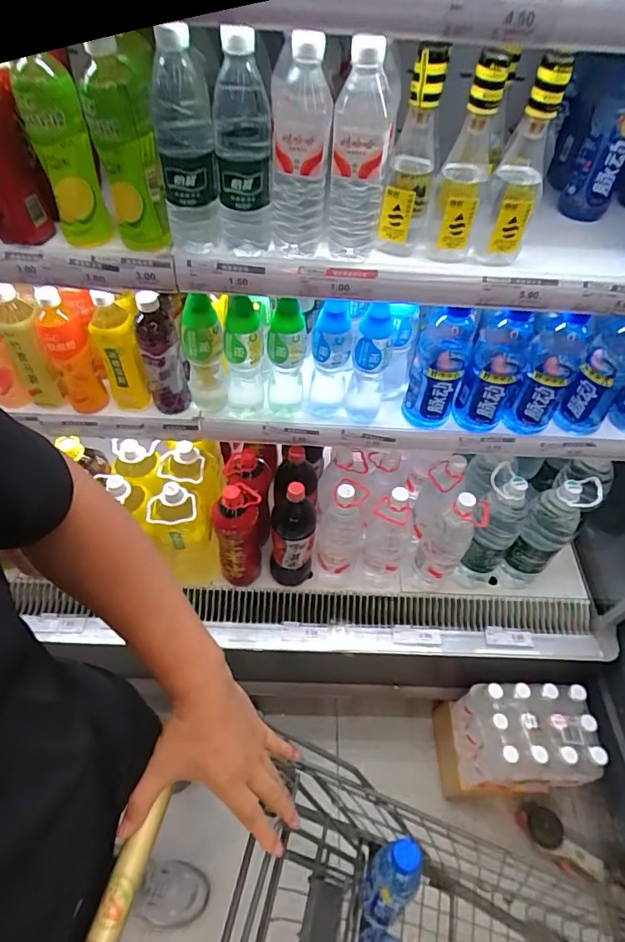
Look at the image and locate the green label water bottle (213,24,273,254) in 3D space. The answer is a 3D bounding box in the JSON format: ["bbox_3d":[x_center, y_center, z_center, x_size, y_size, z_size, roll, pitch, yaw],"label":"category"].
[{"bbox_3d":[-0.080,-0.359,0.577,0.065,0.212,0.058,0,51,-5],"label":"green label water bottle"}]

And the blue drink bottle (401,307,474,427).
[{"bbox_3d":[0.209,-0.175,0.851,0.096,0.224,0.078,13,51,6],"label":"blue drink bottle"}]

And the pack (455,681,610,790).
[{"bbox_3d":[0.463,0.584,1.105,0.251,0.182,0.180,4,51,-1],"label":"pack"}]

